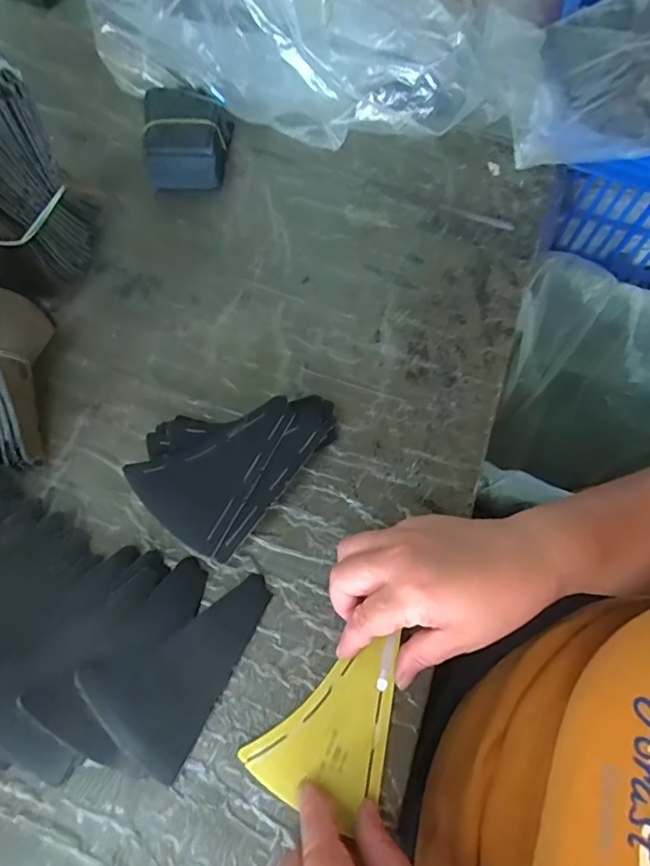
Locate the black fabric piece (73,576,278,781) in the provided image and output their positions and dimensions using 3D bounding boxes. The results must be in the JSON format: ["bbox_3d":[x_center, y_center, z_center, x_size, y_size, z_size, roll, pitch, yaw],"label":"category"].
[{"bbox_3d":[-0.094,0.138,0.329,0.076,0.010,0.121,27,65,10],"label":"black fabric piece"}]

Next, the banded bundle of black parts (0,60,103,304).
[{"bbox_3d":[-0.248,-0.196,0.426,0.069,0.137,0.109,0,64,-4],"label":"banded bundle of black parts"}]

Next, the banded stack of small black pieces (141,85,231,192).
[{"bbox_3d":[-0.142,-0.300,0.532,0.082,0.049,0.099,0,64,-3],"label":"banded stack of small black pieces"}]

